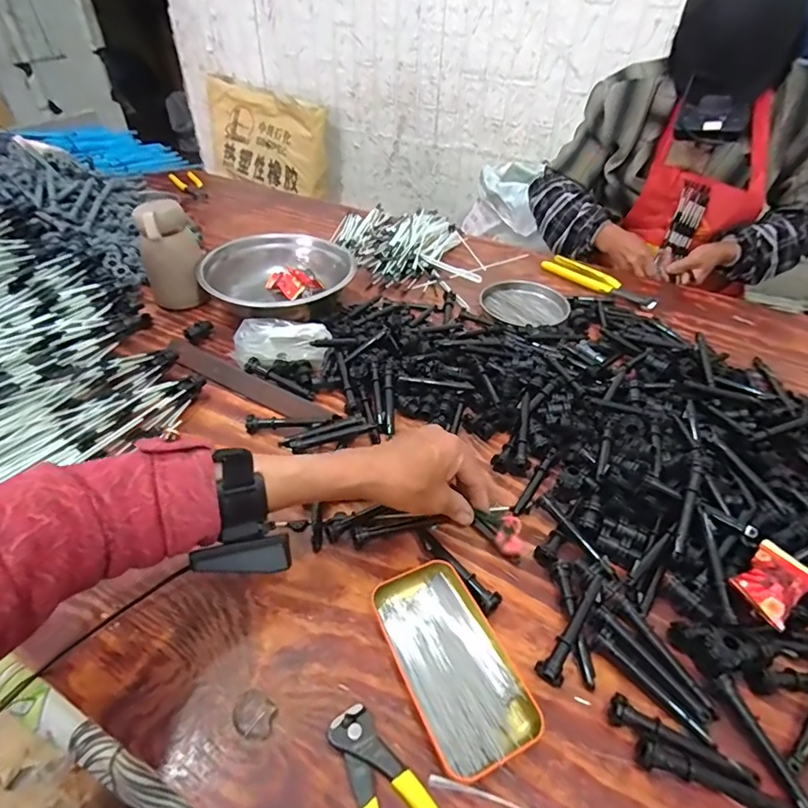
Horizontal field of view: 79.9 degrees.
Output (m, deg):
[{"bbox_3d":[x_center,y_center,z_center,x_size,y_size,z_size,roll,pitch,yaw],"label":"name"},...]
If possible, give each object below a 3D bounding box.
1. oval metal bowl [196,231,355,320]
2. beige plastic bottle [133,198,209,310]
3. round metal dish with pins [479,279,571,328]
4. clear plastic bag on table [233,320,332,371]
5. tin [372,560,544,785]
[{"bbox_3d":[-0.186,-0.185,0.715,0.219,0.055,0.182,11,43,9],"label":"oval metal bowl"},{"bbox_3d":[-0.329,-0.203,0.687,0.077,0.151,0.062,-15,45,-18],"label":"beige plastic bottle"},{"bbox_3d":[0.189,-0.153,0.752,0.112,0.028,0.125,-19,46,-20],"label":"round metal dish with pins"},{"bbox_3d":[-0.156,-0.072,0.620,0.122,0.044,0.075,-1,43,-2],"label":"clear plastic bag on table"},{"bbox_3d":[0.035,0.190,0.362,0.076,0.018,0.142,-18,46,-19],"label":"tin"}]

